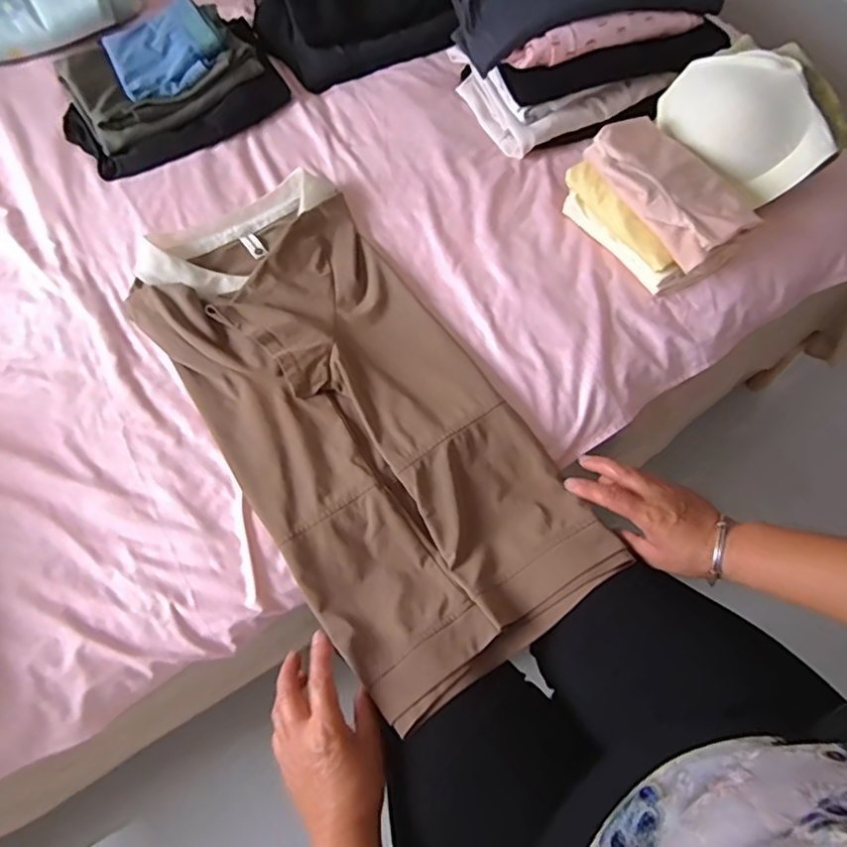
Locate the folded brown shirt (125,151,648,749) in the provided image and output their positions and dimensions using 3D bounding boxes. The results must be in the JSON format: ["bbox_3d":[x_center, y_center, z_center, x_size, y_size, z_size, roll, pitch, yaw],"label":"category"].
[{"bbox_3d":[-0.078,-0.023,0.639,0.266,0.040,0.577,-32,70,-11],"label":"folded brown shirt"}]

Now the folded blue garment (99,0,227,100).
[{"bbox_3d":[-0.347,-0.505,0.818,0.145,0.032,0.135,-27,67,-10],"label":"folded blue garment"}]

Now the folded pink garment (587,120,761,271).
[{"bbox_3d":[0.280,-0.272,0.685,0.108,0.036,0.191,-29,67,-10],"label":"folded pink garment"}]

